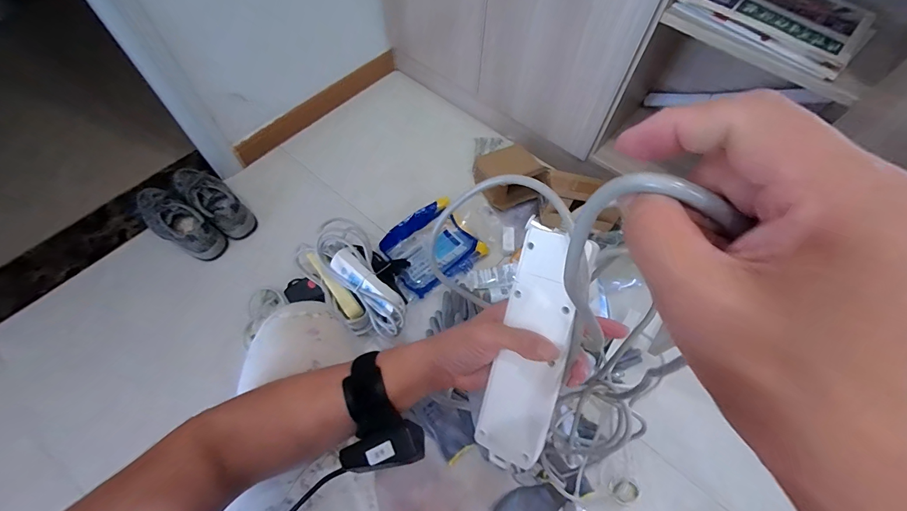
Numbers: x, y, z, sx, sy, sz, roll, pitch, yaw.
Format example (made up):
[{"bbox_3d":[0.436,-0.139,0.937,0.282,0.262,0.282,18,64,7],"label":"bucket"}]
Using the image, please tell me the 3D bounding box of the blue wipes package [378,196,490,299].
[{"bbox_3d":[-0.050,-0.021,1.003,0.241,0.083,0.189,-29,66,-17],"label":"blue wipes package"}]

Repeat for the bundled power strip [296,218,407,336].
[{"bbox_3d":[-0.226,0.056,0.849,0.154,0.107,0.286,-30,66,-18],"label":"bundled power strip"}]

